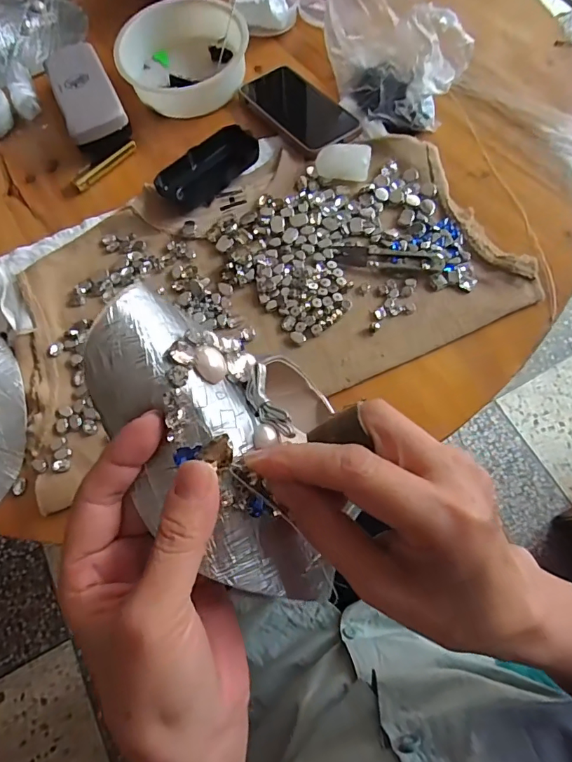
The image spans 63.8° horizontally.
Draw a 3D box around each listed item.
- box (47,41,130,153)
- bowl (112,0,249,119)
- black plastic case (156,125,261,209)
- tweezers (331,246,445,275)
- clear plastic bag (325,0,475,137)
[{"bbox_3d":[-0.226,-0.324,0.523,0.064,0.038,0.154,-24,72,-5],"label":"box"},{"bbox_3d":[-0.119,-0.378,0.531,0.139,0.055,0.138,-1,70,3],"label":"bowl"},{"bbox_3d":[-0.081,-0.220,0.474,0.106,0.027,0.051,-41,73,-11],"label":"black plastic case"},{"bbox_3d":[0.094,-0.115,0.428,0.101,0.004,0.026,8,71,6],"label":"tweezers"},{"bbox_3d":[0.104,-0.325,0.462,0.084,0.108,0.128,-42,75,-10],"label":"clear plastic bag"}]

